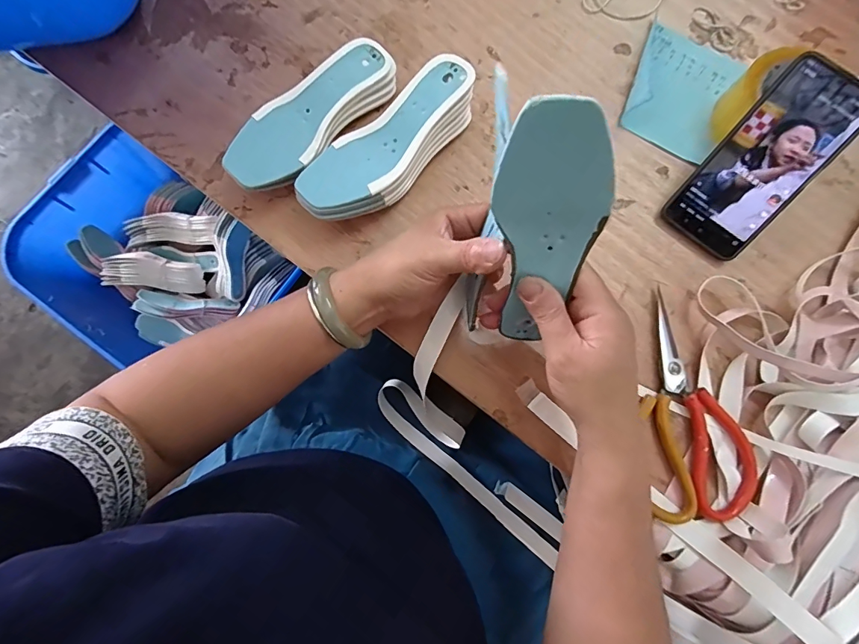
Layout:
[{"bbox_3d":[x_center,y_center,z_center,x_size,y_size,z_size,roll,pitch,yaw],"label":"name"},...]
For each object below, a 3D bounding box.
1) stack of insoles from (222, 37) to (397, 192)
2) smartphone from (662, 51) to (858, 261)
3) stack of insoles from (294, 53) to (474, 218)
[{"bbox_3d":[-0.108,-0.190,0.397,0.070,0.042,0.186,37,81,7],"label":"stack of insoles"},{"bbox_3d":[0.295,-0.141,0.372,0.078,0.012,0.163,39,109,7],"label":"smartphone"},{"bbox_3d":[-0.033,-0.156,0.386,0.186,0.055,0.062,-41,81,-7],"label":"stack of insoles"}]

